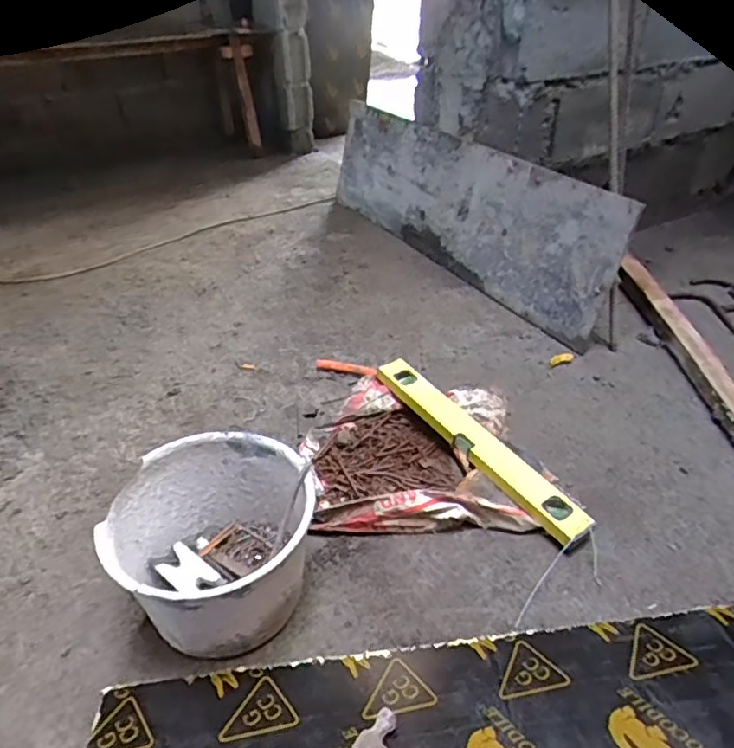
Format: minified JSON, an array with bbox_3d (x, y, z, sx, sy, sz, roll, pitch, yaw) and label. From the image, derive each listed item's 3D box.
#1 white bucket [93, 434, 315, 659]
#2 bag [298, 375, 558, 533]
[{"bbox_3d":[-0.209,0.246,0.832,0.247,0.197,0.259,0,37,0],"label":"white bucket"},{"bbox_3d":[0.103,0.130,1.080,0.438,0.084,0.336,0,37,0],"label":"bag"}]

